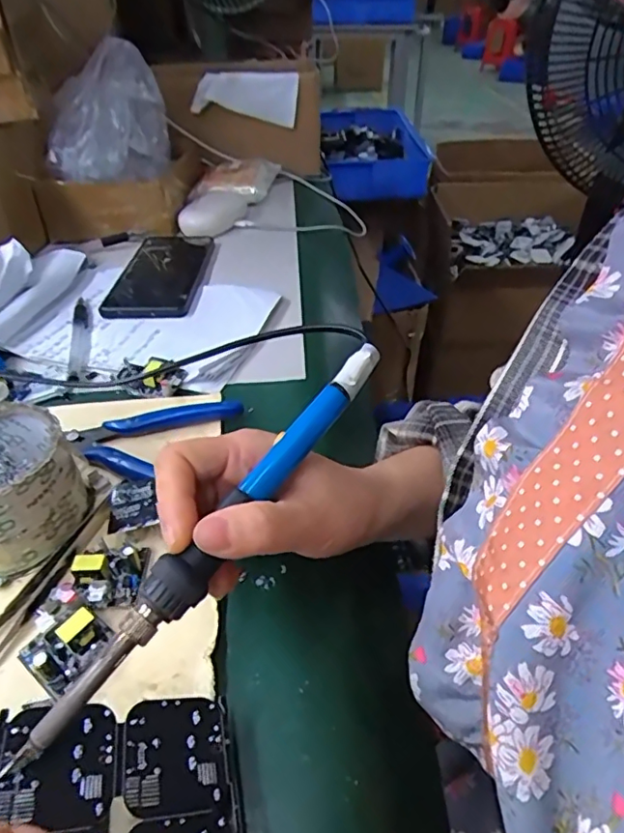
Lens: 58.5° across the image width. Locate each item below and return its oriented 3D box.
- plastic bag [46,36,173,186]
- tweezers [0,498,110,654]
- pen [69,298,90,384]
[{"bbox_3d":[-0.222,-0.338,0.620,0.050,0.133,0.167,18,32,31],"label":"plastic bag"},{"bbox_3d":[-0.138,0.082,0.283,0.016,0.007,0.104,11,41,16],"label":"tweezers"},{"bbox_3d":[-0.195,-0.067,0.462,0.016,0.007,0.124,-11,40,-11],"label":"pen"}]

